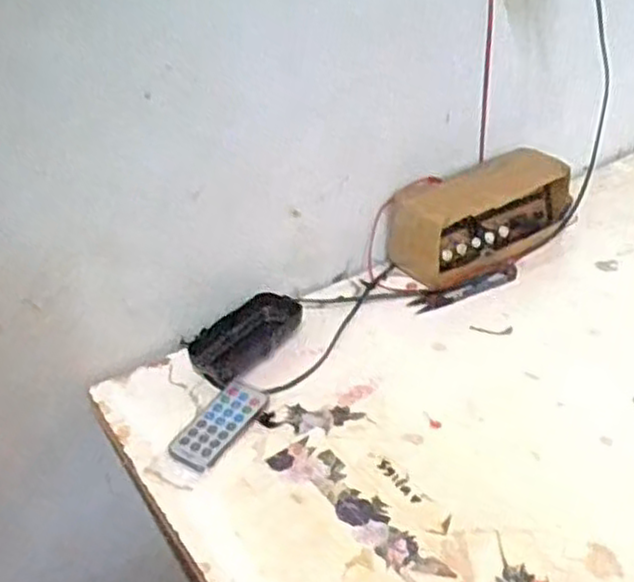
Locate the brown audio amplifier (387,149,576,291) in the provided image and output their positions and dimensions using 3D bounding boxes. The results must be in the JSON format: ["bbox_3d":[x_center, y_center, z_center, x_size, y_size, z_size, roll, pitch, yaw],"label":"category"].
[{"bbox_3d":[0.169,-0.081,0.760,0.192,0.079,0.082,-19,38,-19],"label":"brown audio amplifier"}]

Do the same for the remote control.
[{"bbox_3d":[-0.076,0.103,0.596,0.041,0.013,0.090,19,42,29],"label":"remote control"}]

